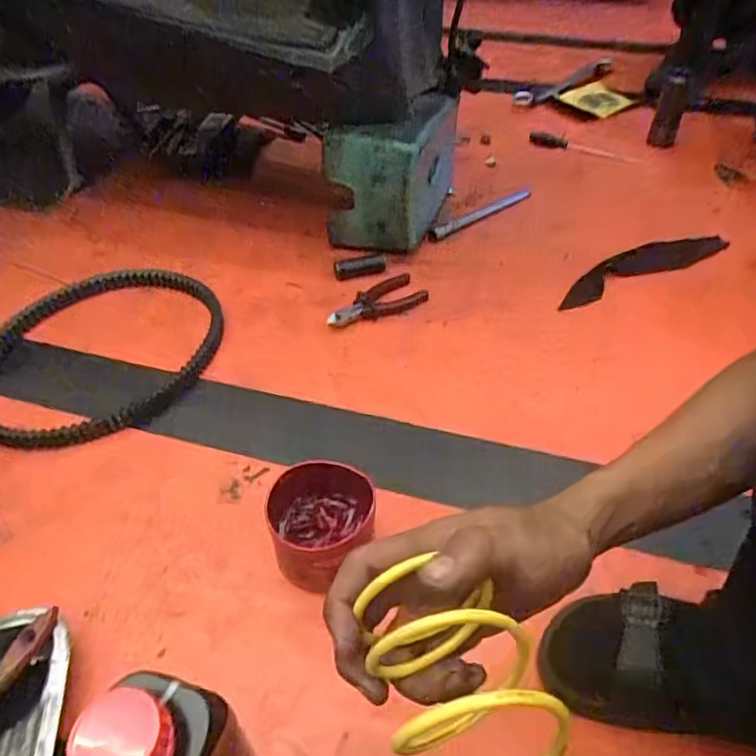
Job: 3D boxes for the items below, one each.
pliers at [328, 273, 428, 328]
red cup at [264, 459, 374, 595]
[{"bbox_3d":[-0.006,-0.111,0.863,0.154,0.025,0.071,-27,50,-24],"label":"pliers"},{"bbox_3d":[-0.054,0.142,0.569,0.098,0.079,0.093,0,45,0],"label":"red cup"}]

